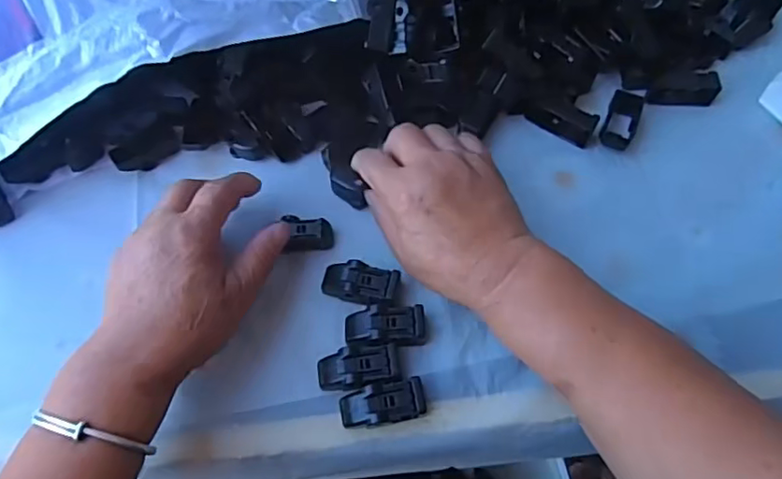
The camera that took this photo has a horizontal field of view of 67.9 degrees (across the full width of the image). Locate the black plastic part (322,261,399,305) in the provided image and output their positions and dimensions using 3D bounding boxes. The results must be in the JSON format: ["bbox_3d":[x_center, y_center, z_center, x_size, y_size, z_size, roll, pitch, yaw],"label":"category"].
[{"bbox_3d":[-0.020,0.029,0.372,0.048,0.016,0.025,14,65,7],"label":"black plastic part"}]

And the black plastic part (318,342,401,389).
[{"bbox_3d":[-0.019,0.077,0.347,0.049,0.013,0.023,-5,64,-2],"label":"black plastic part"}]

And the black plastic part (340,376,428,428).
[{"bbox_3d":[-0.005,0.096,0.339,0.049,0.015,0.021,-10,65,-4],"label":"black plastic part"}]

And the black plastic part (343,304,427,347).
[{"bbox_3d":[-0.004,0.054,0.358,0.049,0.012,0.025,0,64,1],"label":"black plastic part"}]

